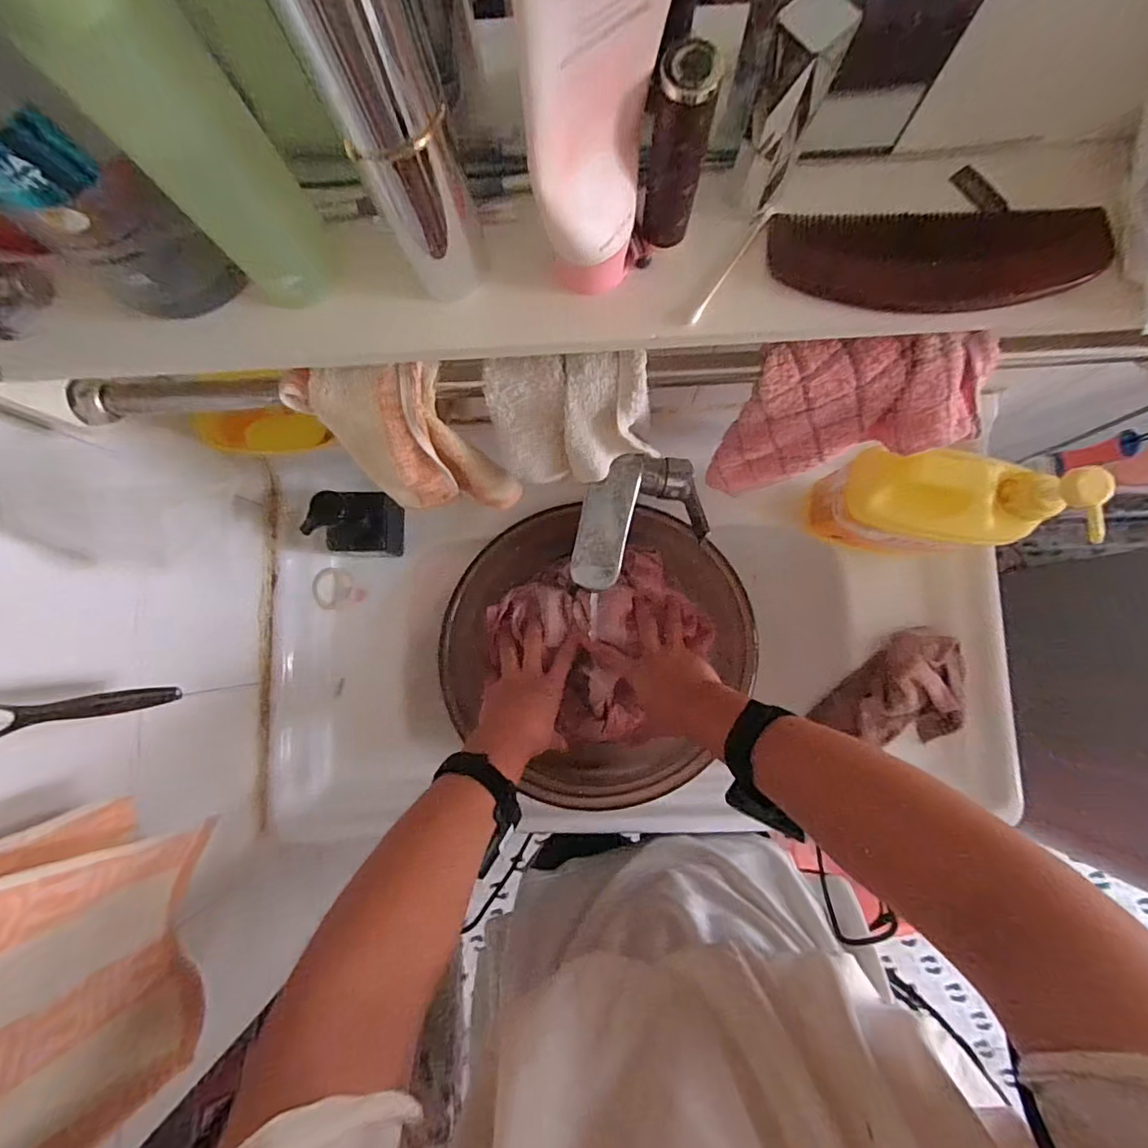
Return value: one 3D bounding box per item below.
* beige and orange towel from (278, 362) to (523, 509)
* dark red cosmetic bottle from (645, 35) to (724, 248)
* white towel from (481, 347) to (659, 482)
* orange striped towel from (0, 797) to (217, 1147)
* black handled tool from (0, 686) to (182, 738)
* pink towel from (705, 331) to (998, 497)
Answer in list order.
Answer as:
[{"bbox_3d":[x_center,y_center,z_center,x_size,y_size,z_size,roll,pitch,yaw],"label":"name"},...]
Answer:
[{"bbox_3d":[-0.119,-0.096,0.417,0.120,0.173,0.052,-4,84,2],"label":"beige and orange towel"},{"bbox_3d":[0.043,-0.174,0.228,0.022,0.078,0.023,0,84,2],"label":"dark red cosmetic bottle"},{"bbox_3d":[-0.001,-0.099,0.374,0.103,0.110,0.025,0,61,6],"label":"white towel"},{"bbox_3d":[-0.290,0.235,0.298,0.040,0.191,0.177,-6,84,1],"label":"orange striped towel"},{"bbox_3d":[-0.302,0.082,0.332,0.012,0.141,0.020,-10,84,1],"label":"black handled tool"},{"bbox_3d":[0.191,-0.106,0.410,0.143,0.172,0.059,-1,84,2],"label":"pink towel"}]

